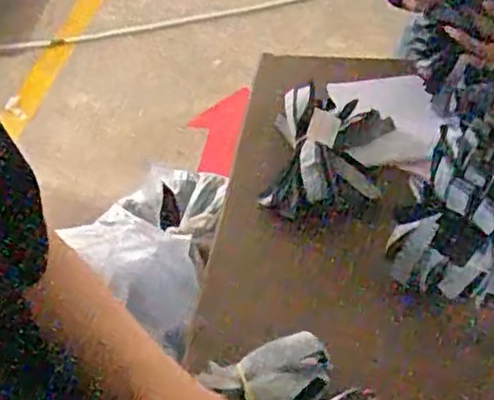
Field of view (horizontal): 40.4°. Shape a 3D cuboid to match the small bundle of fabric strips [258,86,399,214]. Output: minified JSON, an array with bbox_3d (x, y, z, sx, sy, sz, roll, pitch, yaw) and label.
[{"bbox_3d":[0.100,-0.066,0.824,0.143,0.054,0.182,4,49,10],"label":"small bundle of fabric strips"}]

